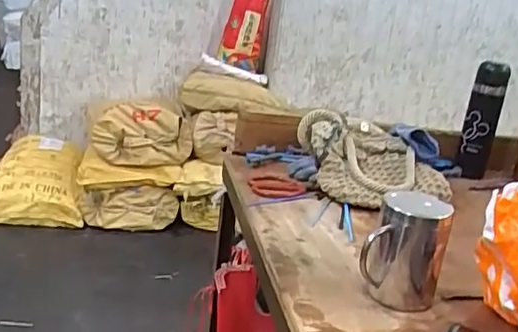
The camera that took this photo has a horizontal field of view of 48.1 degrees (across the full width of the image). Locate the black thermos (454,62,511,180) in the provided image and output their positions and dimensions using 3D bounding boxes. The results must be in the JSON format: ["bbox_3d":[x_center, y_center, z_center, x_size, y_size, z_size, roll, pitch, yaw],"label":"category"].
[{"bbox_3d":[0.446,-0.088,1.167,0.063,0.224,0.057,14,20,22],"label":"black thermos"}]

